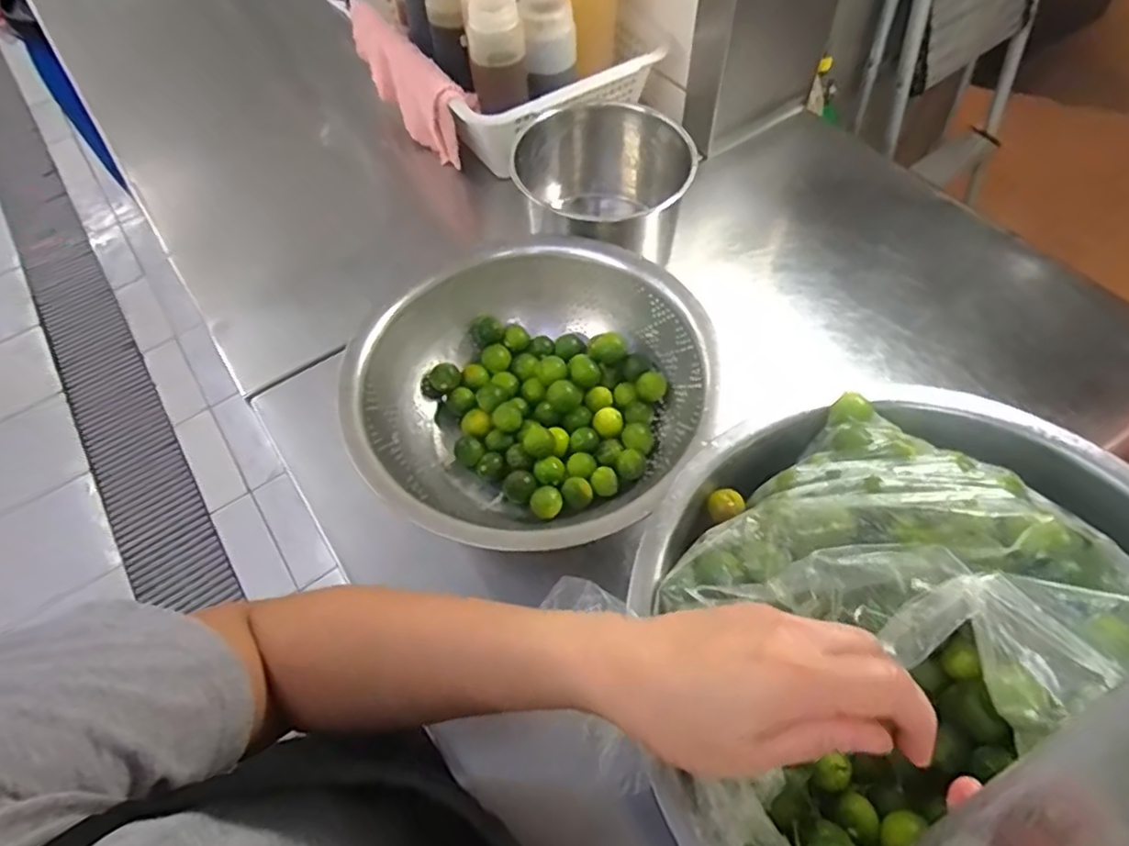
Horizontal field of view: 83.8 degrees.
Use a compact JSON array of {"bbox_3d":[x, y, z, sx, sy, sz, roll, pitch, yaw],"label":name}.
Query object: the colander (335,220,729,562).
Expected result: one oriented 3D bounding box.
[{"bbox_3d":[-0.018,-0.016,0.522,0.280,0.103,0.274,-2,58,2],"label":"colander"}]

